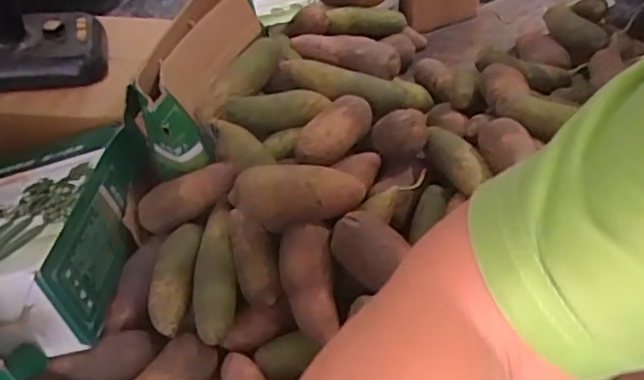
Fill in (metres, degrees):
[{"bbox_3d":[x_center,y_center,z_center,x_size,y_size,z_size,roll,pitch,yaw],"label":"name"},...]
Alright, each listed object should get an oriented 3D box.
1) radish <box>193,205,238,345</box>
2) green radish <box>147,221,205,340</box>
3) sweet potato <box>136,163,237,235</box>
[{"bbox_3d":[-0.141,0.096,0.808,0.055,0.053,0.222,-8,41,-2],"label":"radish"},{"bbox_3d":[-0.196,0.115,0.814,0.056,0.041,0.188,-4,41,3],"label":"green radish"},{"bbox_3d":[-0.195,0.007,0.883,0.159,0.051,0.043,-28,42,7],"label":"sweet potato"}]

